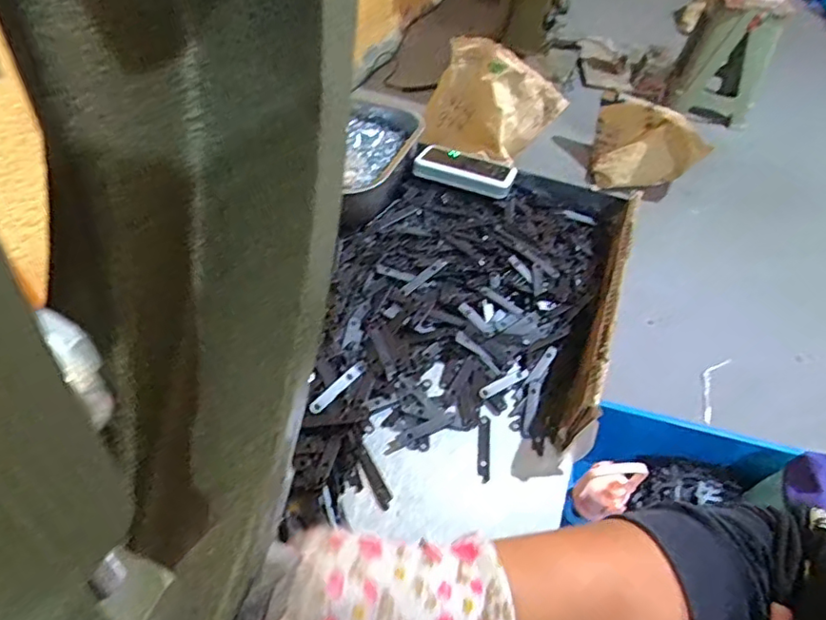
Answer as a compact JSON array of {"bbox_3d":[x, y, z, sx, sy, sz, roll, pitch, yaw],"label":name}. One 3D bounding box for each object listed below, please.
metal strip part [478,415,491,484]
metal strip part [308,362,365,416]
[{"bbox_3d":[0.052,0.100,0.432,0.009,0.004,0.054,8,46,1],"label":"metal strip part"},{"bbox_3d":[-0.055,0.056,0.437,0.011,0.004,0.058,30,50,20],"label":"metal strip part"}]

